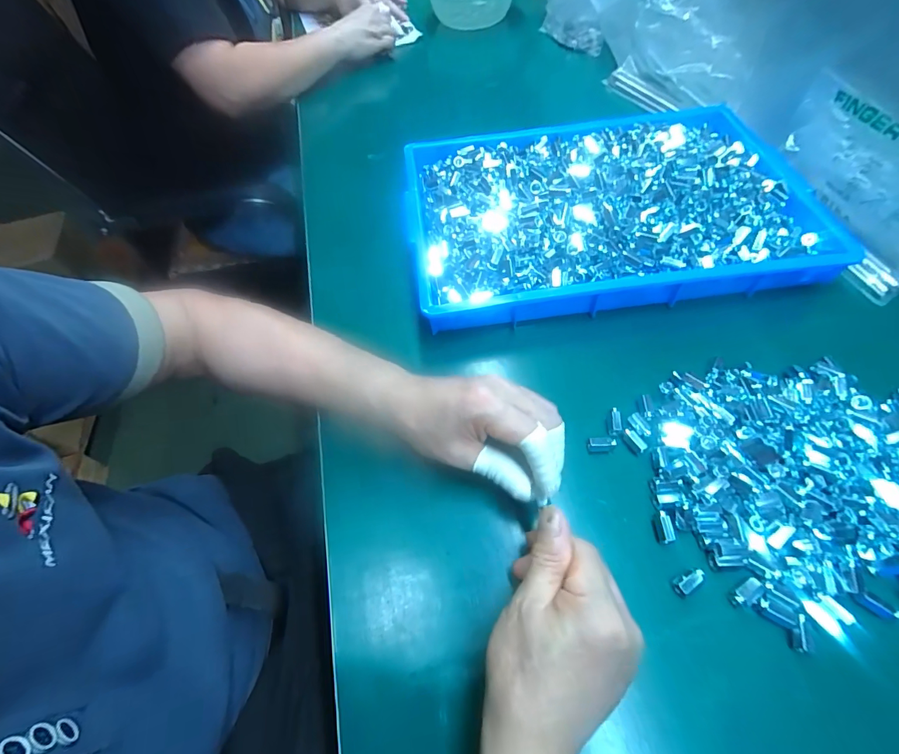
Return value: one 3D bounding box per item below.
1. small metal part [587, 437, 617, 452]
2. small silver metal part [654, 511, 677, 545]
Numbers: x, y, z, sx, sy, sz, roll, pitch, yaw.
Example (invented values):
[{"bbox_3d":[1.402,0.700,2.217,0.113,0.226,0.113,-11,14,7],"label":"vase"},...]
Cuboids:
[{"bbox_3d":[0.128,0.056,0.340,0.023,0.007,0.010,-4,58,1],"label":"small metal part"},{"bbox_3d":[0.161,0.112,0.304,0.011,0.011,0.022,-5,58,0],"label":"small silver metal part"}]

